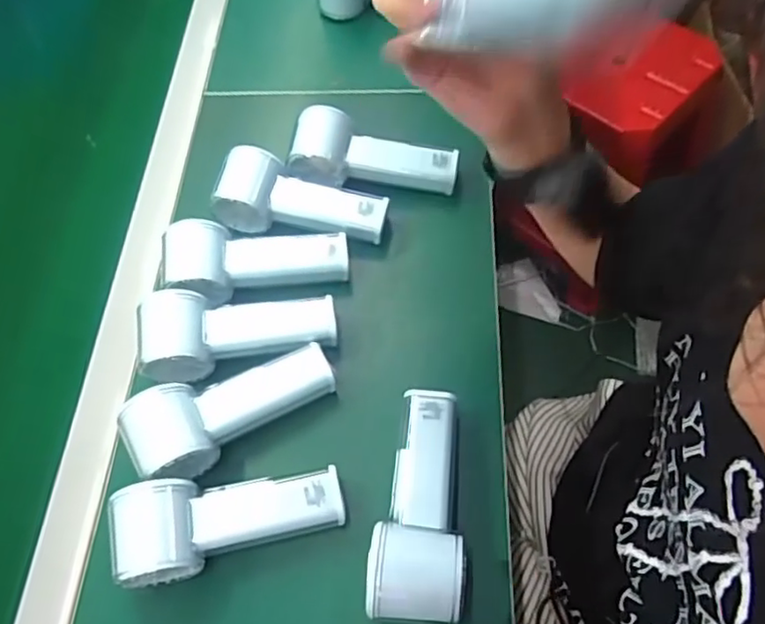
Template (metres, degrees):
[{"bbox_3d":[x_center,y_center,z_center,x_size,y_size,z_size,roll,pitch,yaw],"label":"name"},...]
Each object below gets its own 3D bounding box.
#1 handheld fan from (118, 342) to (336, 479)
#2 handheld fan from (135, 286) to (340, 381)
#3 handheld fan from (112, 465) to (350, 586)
[{"bbox_3d":[-0.109,0.073,0.468,0.152,0.058,0.060,-25,63,-9],"label":"handheld fan"},{"bbox_3d":[-0.112,0.011,0.495,0.148,0.059,0.060,-13,61,-2],"label":"handheld fan"},{"bbox_3d":[-0.103,0.140,0.432,0.150,0.061,0.059,-16,62,-4],"label":"handheld fan"}]

